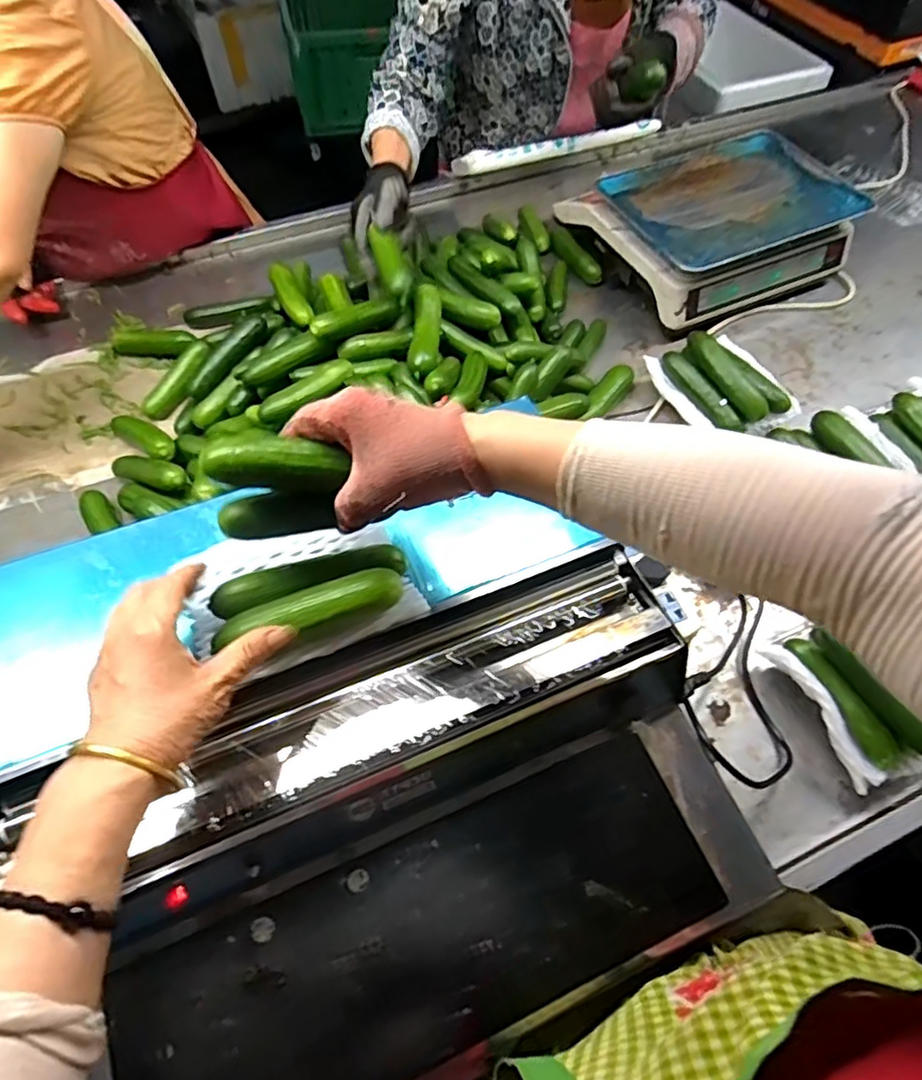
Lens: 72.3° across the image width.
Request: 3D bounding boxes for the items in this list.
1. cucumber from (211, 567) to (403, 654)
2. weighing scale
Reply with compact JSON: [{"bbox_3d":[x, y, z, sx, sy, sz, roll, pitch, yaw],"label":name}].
[{"bbox_3d":[-0.103,0.049,0.429,0.126,0.028,0.030,-15,59,-10],"label":"cucumber"},{"bbox_3d":[0.374,-0.481,0.953,0.358,0.109,0.295,-25,61,-15],"label":"weighing scale"}]

